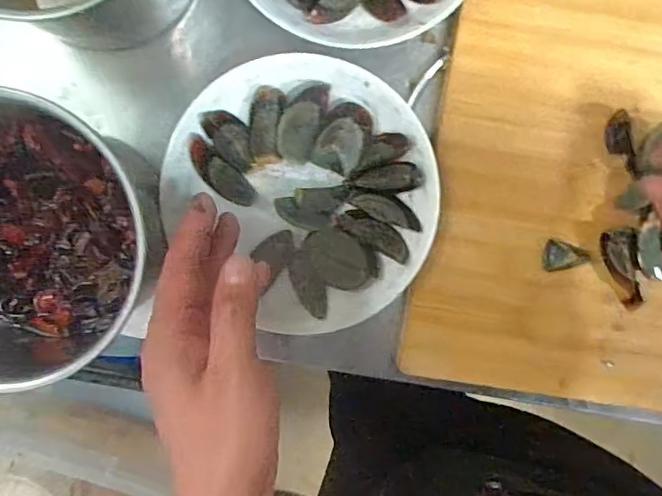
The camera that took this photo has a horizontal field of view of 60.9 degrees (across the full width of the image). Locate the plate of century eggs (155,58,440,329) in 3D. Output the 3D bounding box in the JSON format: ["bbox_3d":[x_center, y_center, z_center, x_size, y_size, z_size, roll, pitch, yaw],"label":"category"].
[{"bbox_3d":[-0.016,-0.038,0.371,0.172,0.030,0.155,42,94,-4],"label":"plate of century eggs"}]

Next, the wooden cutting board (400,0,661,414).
[{"bbox_3d":[0.281,-0.041,0.374,0.424,0.020,0.320,8,96,-1],"label":"wooden cutting board"}]

